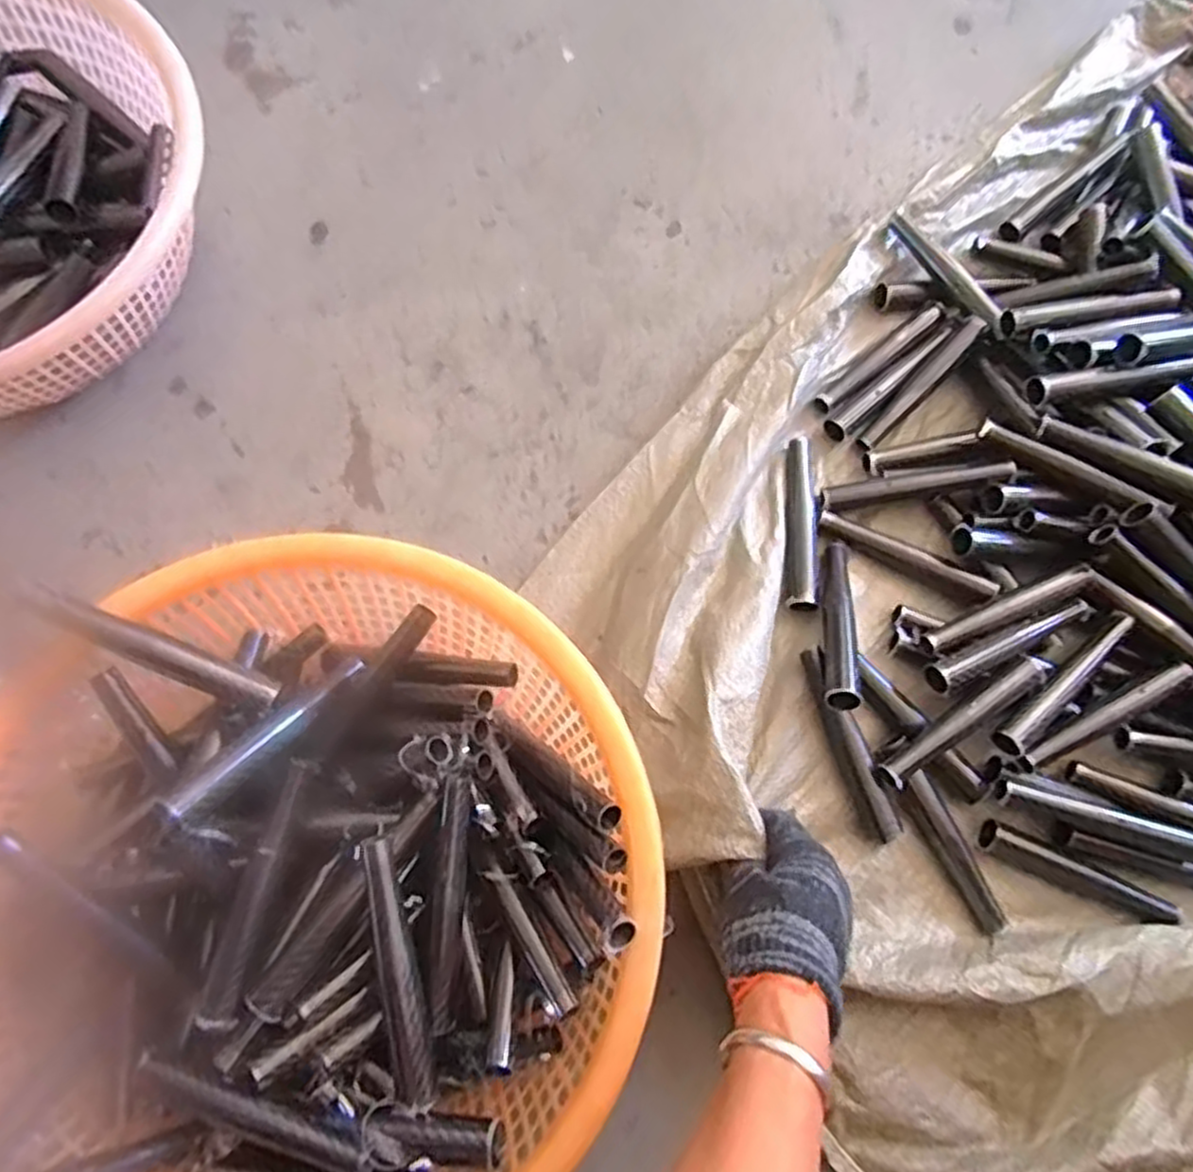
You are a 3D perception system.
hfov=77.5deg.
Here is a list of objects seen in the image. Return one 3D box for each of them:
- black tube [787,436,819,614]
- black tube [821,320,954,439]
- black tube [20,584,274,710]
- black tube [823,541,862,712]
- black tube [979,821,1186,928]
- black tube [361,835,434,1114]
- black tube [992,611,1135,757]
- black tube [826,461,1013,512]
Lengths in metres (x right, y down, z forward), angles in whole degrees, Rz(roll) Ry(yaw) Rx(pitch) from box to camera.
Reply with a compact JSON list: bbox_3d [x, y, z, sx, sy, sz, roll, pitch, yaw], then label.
[{"bbox_3d":[0.168,-0.052,0.608,0.024,0.024,0.149,6,75,0],"label":"black tube"},{"bbox_3d":[0.259,-0.181,0.650,0.146,0.017,0.021,-40,80,-11],"label":"black tube"},{"bbox_3d":[-0.268,0.037,0.448,0.149,0.018,0.021,25,75,-9],"label":"black tube"},{"bbox_3d":[0.184,0.025,0.562,0.023,0.021,0.154,13,48,2],"label":"black tube"},{"bbox_3d":[0.356,0.213,0.547,0.147,0.025,0.026,24,75,4],"label":"black tube"},{"bbox_3d":[-0.116,0.220,0.425,0.019,0.016,0.145,-12,76,-5],"label":"black tube"},{"bbox_3d":[0.360,0.074,0.564,0.151,0.017,0.025,-39,80,-11],"label":"black tube"},{"bbox_3d":[0.262,-0.083,0.615,0.147,0.024,0.022,-8,75,10],"label":"black tube"}]

